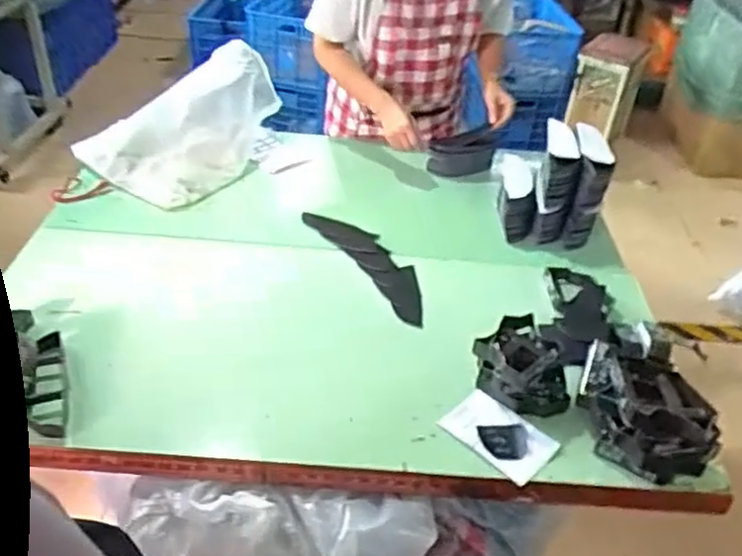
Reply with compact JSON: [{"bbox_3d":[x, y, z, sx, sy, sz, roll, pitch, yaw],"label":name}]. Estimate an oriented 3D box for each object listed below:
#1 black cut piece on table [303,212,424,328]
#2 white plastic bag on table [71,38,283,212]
[{"bbox_3d":[0.005,-0.034,1.350,0.106,0.018,0.363,-22,47,-29],"label":"black cut piece on table"},{"bbox_3d":[-0.381,-0.313,1.434,0.424,0.257,0.227,-14,40,-22],"label":"white plastic bag on table"}]

